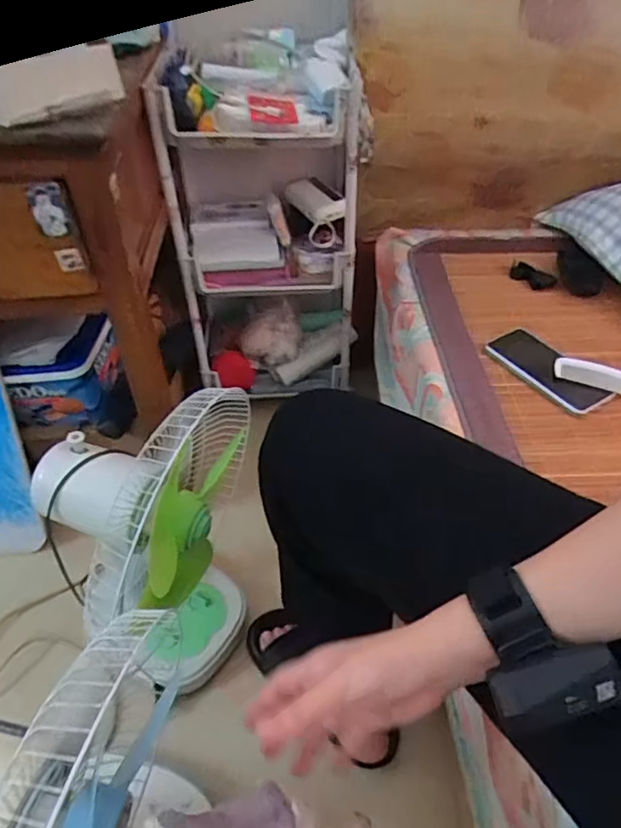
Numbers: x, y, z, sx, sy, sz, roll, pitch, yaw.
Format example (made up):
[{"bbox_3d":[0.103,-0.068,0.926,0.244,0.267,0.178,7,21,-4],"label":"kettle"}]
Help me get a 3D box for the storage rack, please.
[{"bbox_3d":[-0.074,-0.306,0.985,0.286,0.570,0.241,-2,44,-1],"label":"storage rack"}]

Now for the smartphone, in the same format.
[{"bbox_3d":[0.315,-0.062,0.748,0.082,0.011,0.166,-20,48,-19],"label":"smartphone"}]

